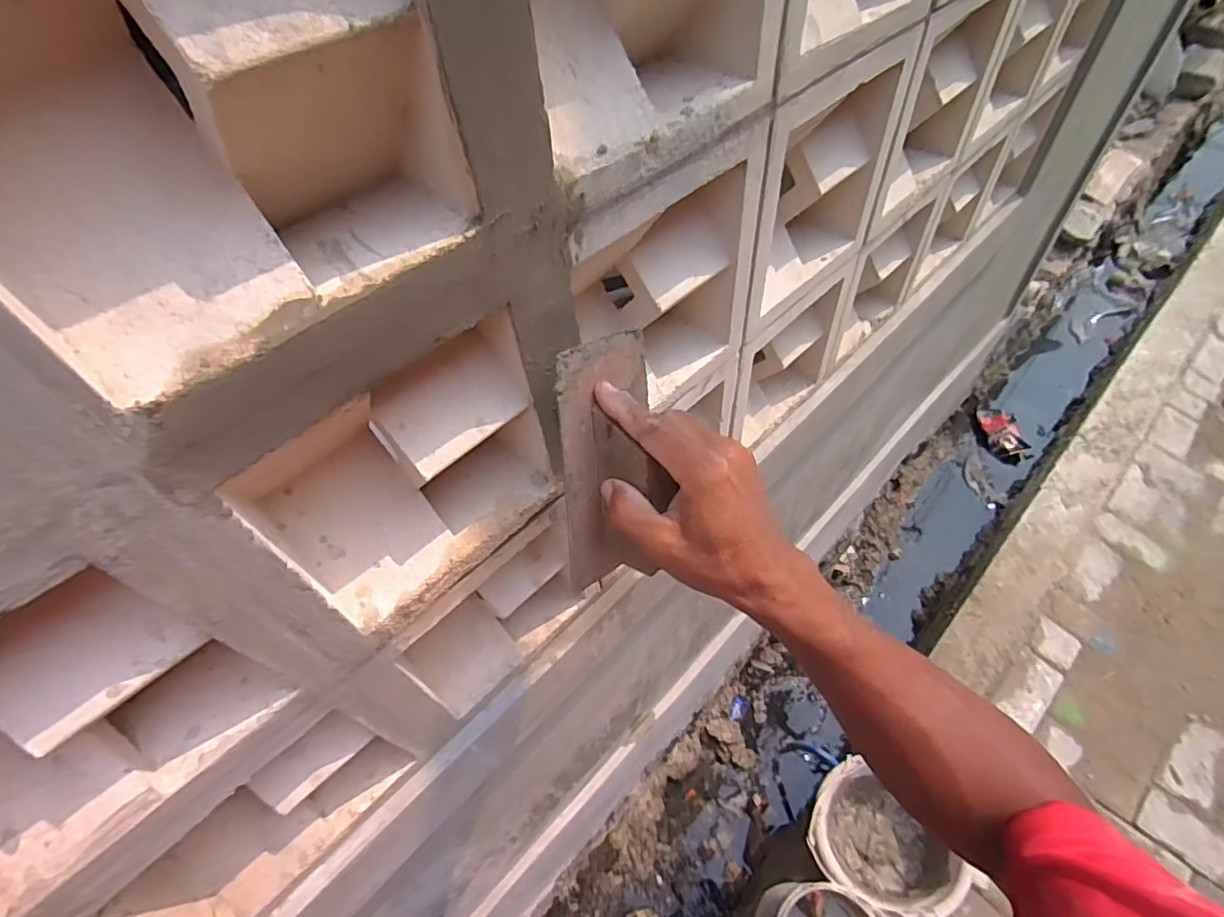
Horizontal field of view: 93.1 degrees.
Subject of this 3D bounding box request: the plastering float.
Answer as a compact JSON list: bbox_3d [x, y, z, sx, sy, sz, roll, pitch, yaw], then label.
[{"bbox_3d":[0.010,0.008,0.353,0.072,0.156,0.053,-22,29,-38],"label":"plastering float"}]

